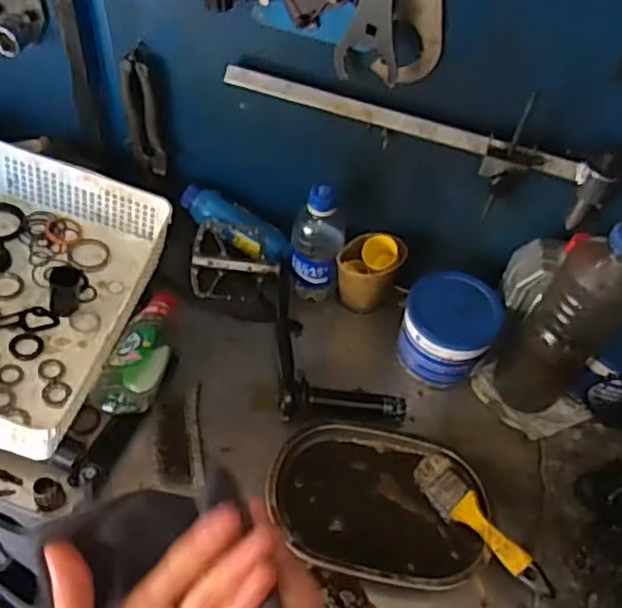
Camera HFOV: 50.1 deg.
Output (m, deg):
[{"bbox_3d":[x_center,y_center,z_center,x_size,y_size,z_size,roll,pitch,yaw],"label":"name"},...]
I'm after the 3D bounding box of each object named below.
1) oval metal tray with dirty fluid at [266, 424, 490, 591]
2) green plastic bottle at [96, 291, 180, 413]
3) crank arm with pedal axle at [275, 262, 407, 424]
[{"bbox_3d":[0.065,0.198,0.663,0.209,0.028,0.150,11,50,4],"label":"oval metal tray with dirty fluid"},{"bbox_3d":[-0.187,0.051,0.748,0.066,0.060,0.174,7,50,1],"label":"green plastic bottle"},{"bbox_3d":[0.029,0.040,0.772,0.140,0.045,0.199,-1,50,-6],"label":"crank arm with pedal axle"}]

